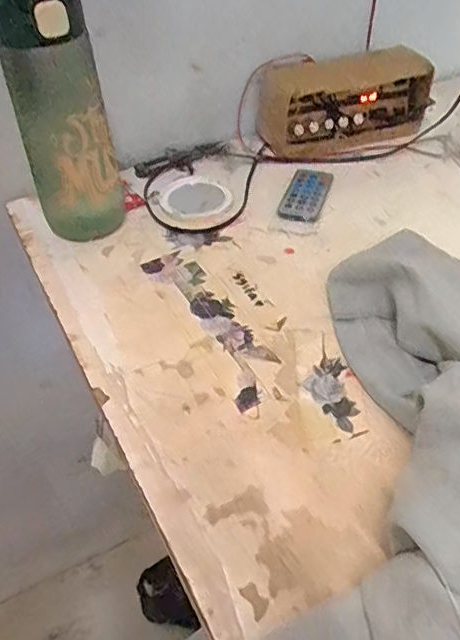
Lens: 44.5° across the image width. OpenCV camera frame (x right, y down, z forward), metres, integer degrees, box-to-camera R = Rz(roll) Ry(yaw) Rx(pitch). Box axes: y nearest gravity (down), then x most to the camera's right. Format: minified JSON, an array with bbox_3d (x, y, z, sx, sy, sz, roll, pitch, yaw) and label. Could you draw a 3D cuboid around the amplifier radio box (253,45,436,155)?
[{"bbox_3d":[0.132,-0.244,0.632,0.193,0.079,0.067,-12,44,-9],"label":"amplifier radio box"}]

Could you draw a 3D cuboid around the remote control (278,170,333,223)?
[{"bbox_3d":[0.077,-0.126,0.567,0.041,0.005,0.089,12,46,15],"label":"remote control"}]

